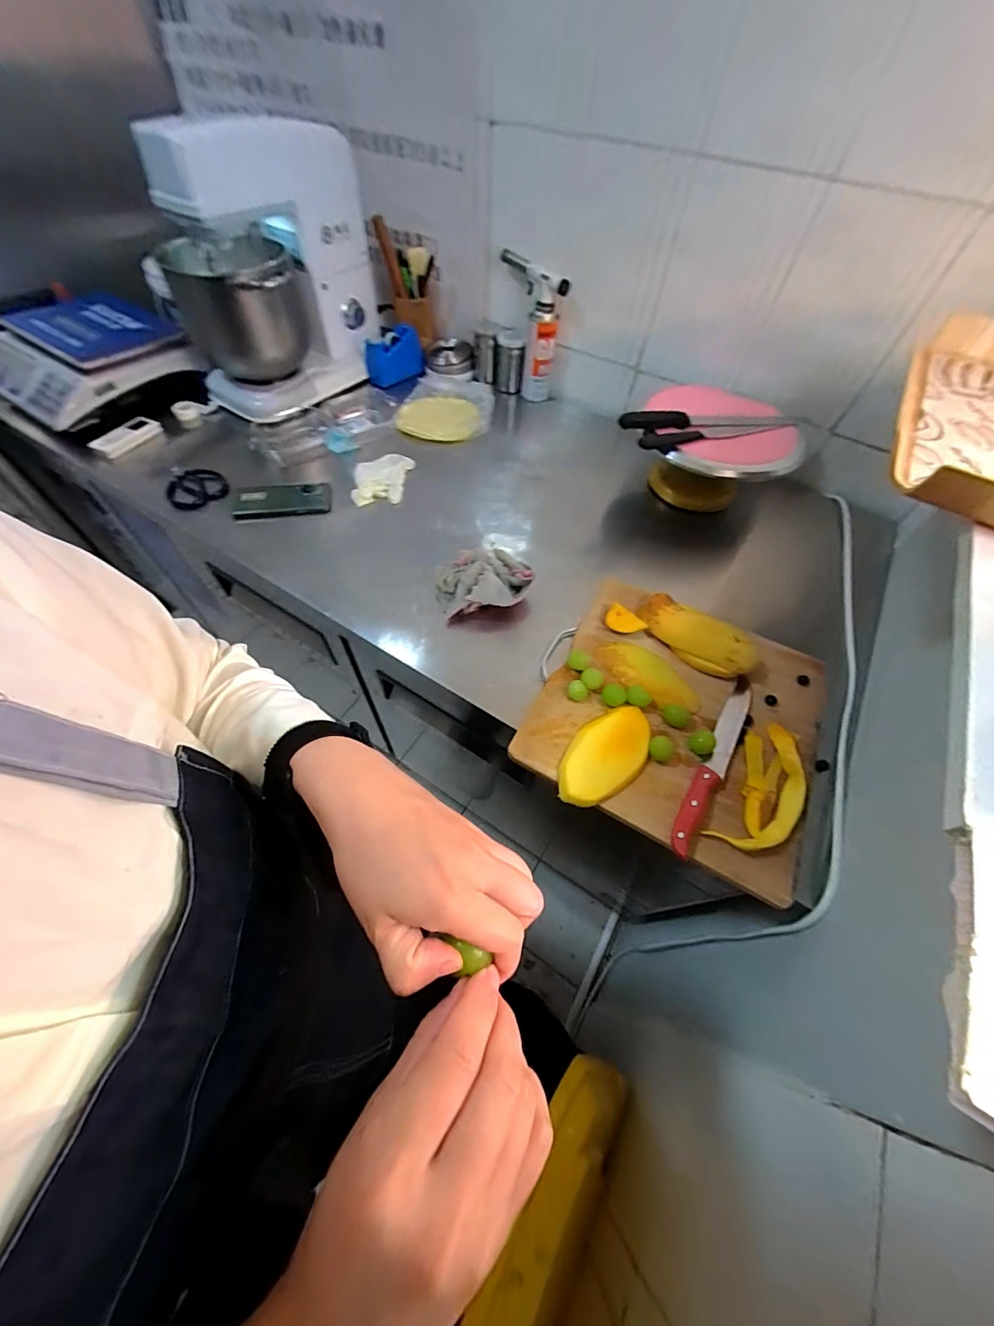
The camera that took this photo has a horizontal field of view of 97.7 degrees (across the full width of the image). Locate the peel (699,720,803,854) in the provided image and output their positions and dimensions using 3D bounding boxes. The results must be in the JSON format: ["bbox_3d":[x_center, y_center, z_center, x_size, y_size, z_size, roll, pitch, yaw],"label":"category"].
[{"bbox_3d":[0.319,0.147,0.513,0.078,0.017,0.178,33,60,17],"label":"peel"}]

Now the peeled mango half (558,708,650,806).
[{"bbox_3d":[0.131,0.111,0.525,0.078,0.024,0.140,36,61,19],"label":"peeled mango half"}]

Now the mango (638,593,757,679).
[{"bbox_3d":[0.284,-0.042,0.623,0.171,0.056,0.084,38,62,19],"label":"mango"}]

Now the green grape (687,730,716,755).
[{"bbox_3d":[0.254,0.099,0.539,0.032,0.021,0.028,-33,64,-23],"label":"green grape"}]

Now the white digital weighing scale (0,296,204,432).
[{"bbox_3d":[-0.858,-0.640,0.895,0.303,0.104,0.316,33,60,17],"label":"white digital weighing scale"}]

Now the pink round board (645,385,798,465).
[{"bbox_3d":[0.398,-0.423,0.779,0.231,0.035,0.218,0,61,-1],"label":"pink round board"}]

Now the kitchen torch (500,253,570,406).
[{"bbox_3d":[0.070,-0.712,0.960,0.059,0.254,0.144,-28,63,-20],"label":"kitchen torch"}]

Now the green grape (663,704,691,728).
[{"bbox_3d":[0.231,0.067,0.558,0.032,0.020,0.026,33,60,17],"label":"green grape"}]

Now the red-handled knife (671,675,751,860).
[{"bbox_3d":[0.271,0.114,0.534,0.028,0.022,0.270,32,60,16],"label":"red-handled knife"}]

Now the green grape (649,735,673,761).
[{"bbox_3d":[0.197,0.107,0.528,0.025,0.030,0.027,2,56,-3],"label":"green grape"}]

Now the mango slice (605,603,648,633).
[{"bbox_3d":[0.188,-0.061,0.635,0.055,0.018,0.036,29,59,14],"label":"mango slice"}]

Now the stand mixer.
[{"bbox_3d":[-0.448,-0.772,0.885,0.259,0.395,0.380,20,57,9],"label":"stand mixer"}]

